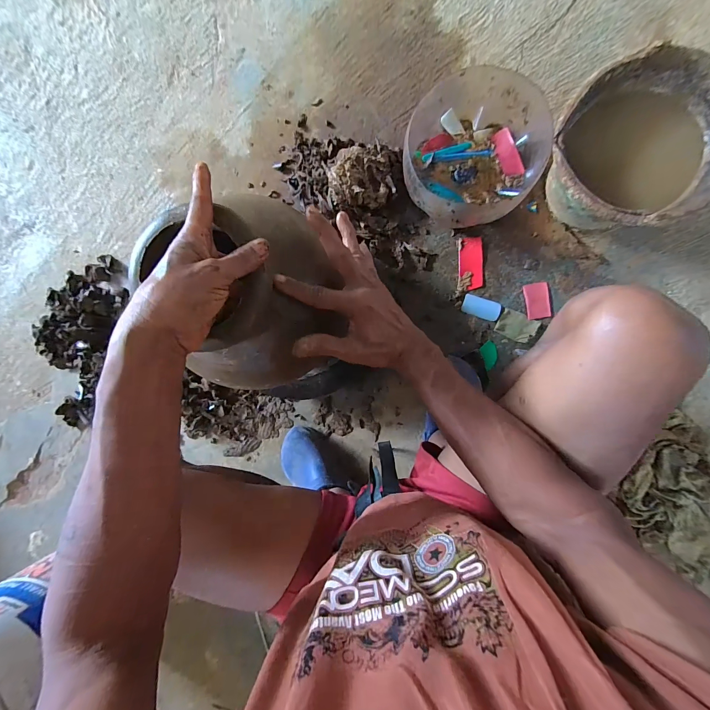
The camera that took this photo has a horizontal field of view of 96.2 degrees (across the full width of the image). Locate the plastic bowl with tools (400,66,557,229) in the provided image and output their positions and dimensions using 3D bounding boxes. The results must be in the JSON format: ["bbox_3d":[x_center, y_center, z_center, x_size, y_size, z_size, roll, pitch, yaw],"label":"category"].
[{"bbox_3d":[0.223,-0.378,0.613,0.241,0.131,0.249,0,93,6],"label":"plastic bowl with tools"}]

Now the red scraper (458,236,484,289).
[{"bbox_3d":[0.245,-0.192,0.673,0.051,0.008,0.108,0,93,6],"label":"red scraper"}]

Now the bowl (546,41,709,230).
[{"bbox_3d":[0.458,-0.334,0.561,0.265,0.178,0.241,0,93,6],"label":"bowl"}]

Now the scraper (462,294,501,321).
[{"bbox_3d":[0.266,-0.101,0.673,0.078,0.009,0.041,19,95,5],"label":"scraper"}]

